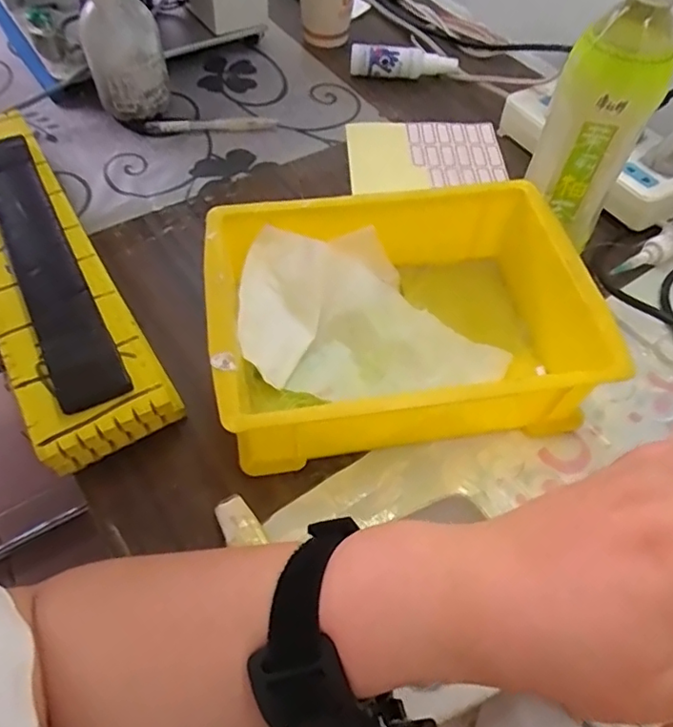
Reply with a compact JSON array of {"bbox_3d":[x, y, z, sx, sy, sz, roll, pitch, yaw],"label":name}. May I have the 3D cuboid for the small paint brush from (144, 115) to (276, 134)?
[{"bbox_3d":[-0.123,-0.235,0.566,0.126,0.014,0.016,-9,56,-8],"label":"small paint brush"}]

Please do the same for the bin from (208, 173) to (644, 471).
[{"bbox_3d":[0.042,-0.031,0.394,0.237,0.075,0.167,-7,56,-7],"label":"bin"}]

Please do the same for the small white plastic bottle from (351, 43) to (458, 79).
[{"bbox_3d":[0.072,-0.327,0.621,0.112,0.031,0.022,-4,56,-6],"label":"small white plastic bottle"}]

